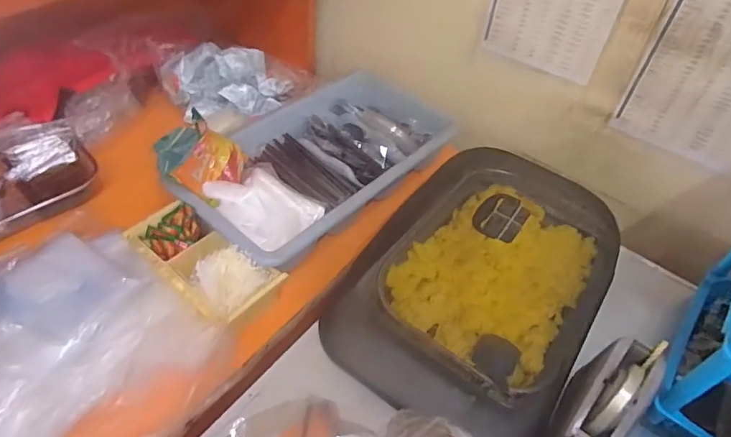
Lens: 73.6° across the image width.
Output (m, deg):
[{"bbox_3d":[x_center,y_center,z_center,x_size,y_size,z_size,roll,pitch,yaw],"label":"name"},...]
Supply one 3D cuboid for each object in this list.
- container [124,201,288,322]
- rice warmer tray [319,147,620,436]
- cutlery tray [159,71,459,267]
[{"bbox_3d":[-0.235,0.056,0.692,0.232,0.059,0.106,30,51,21],"label":"container"},{"bbox_3d":[0.179,0.076,0.735,0.334,0.120,0.468,27,50,18],"label":"rice warmer tray"},{"bbox_3d":[-0.076,-0.117,0.861,0.290,0.072,0.495,36,54,25],"label":"cutlery tray"}]

